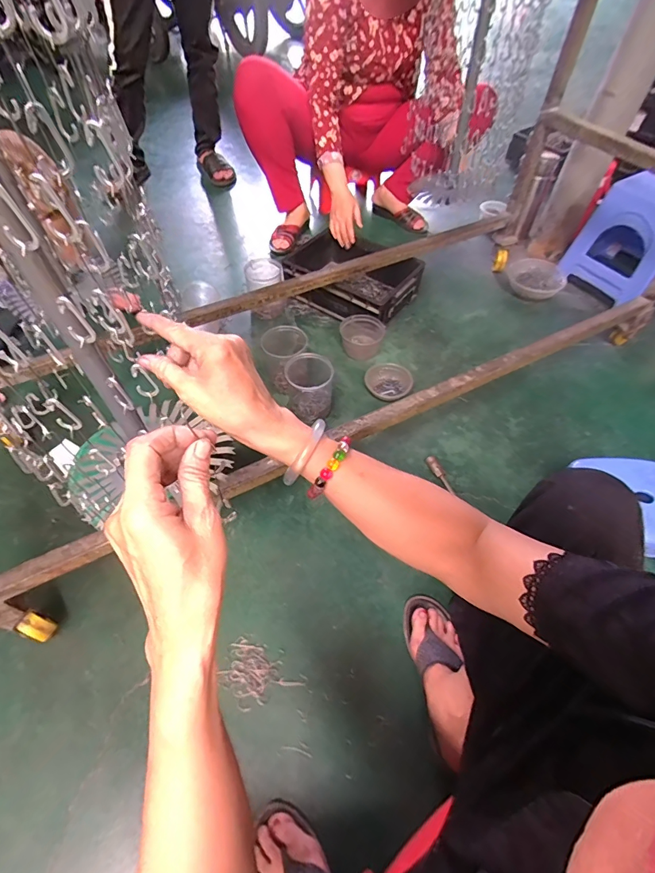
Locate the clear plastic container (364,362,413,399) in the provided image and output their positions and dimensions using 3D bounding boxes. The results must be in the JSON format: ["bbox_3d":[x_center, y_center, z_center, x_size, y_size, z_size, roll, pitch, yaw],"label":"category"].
[{"bbox_3d":[0.152,-0.128,1.001,0.106,0.057,0.097,0,54,0],"label":"clear plastic container"}]

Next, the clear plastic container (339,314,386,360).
[{"bbox_3d":[0.088,-0.273,1.120,0.121,0.054,0.122,16,56,11],"label":"clear plastic container"}]

